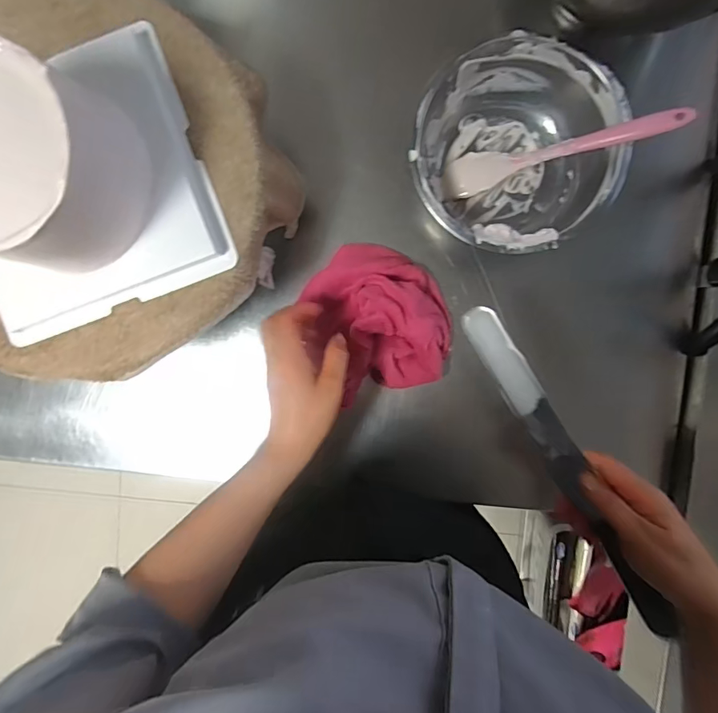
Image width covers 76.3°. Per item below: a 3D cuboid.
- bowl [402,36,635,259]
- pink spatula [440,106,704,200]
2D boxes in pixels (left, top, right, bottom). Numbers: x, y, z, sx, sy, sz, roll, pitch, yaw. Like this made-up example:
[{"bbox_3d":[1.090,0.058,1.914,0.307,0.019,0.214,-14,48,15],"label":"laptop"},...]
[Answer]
[{"bbox_3d":[0.140,-0.181,0.423,0.174,0.075,0.172,0,94,2],"label":"bowl"},{"bbox_3d":[0.170,-0.181,0.406,0.200,0.010,0.035,-6,94,30],"label":"pink spatula"}]

